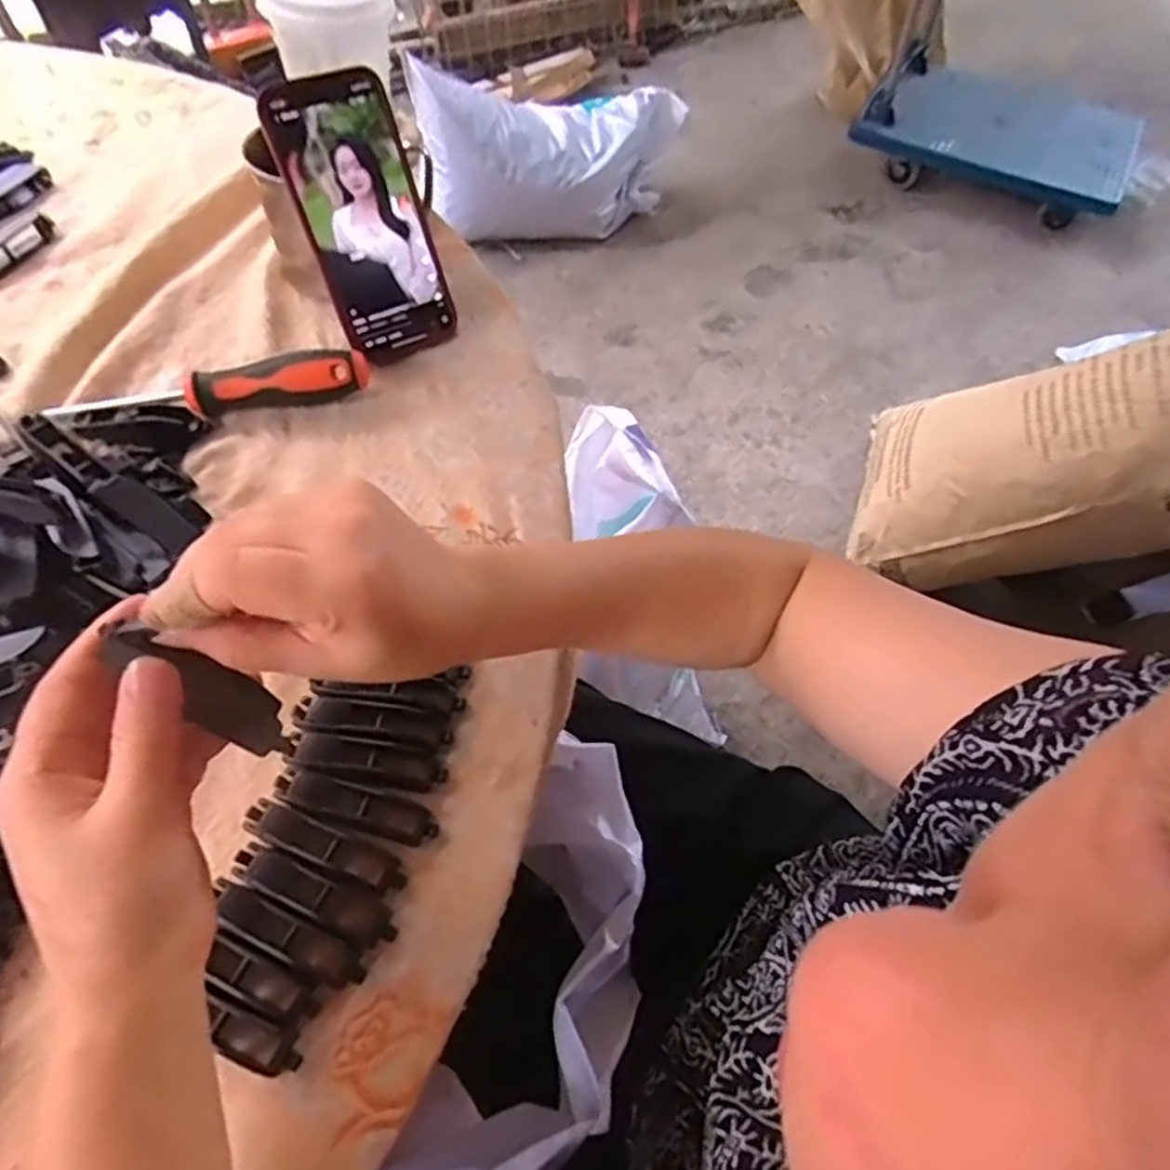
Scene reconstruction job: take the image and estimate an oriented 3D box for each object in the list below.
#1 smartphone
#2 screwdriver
[{"bbox_3d":[-0.138,-0.229,0.465,0.076,0.161,0.012,-28,33,-18],"label":"smartphone"},{"bbox_3d":[-0.231,-0.123,0.458,0.183,0.025,0.024,-9,61,-9],"label":"screwdriver"}]

